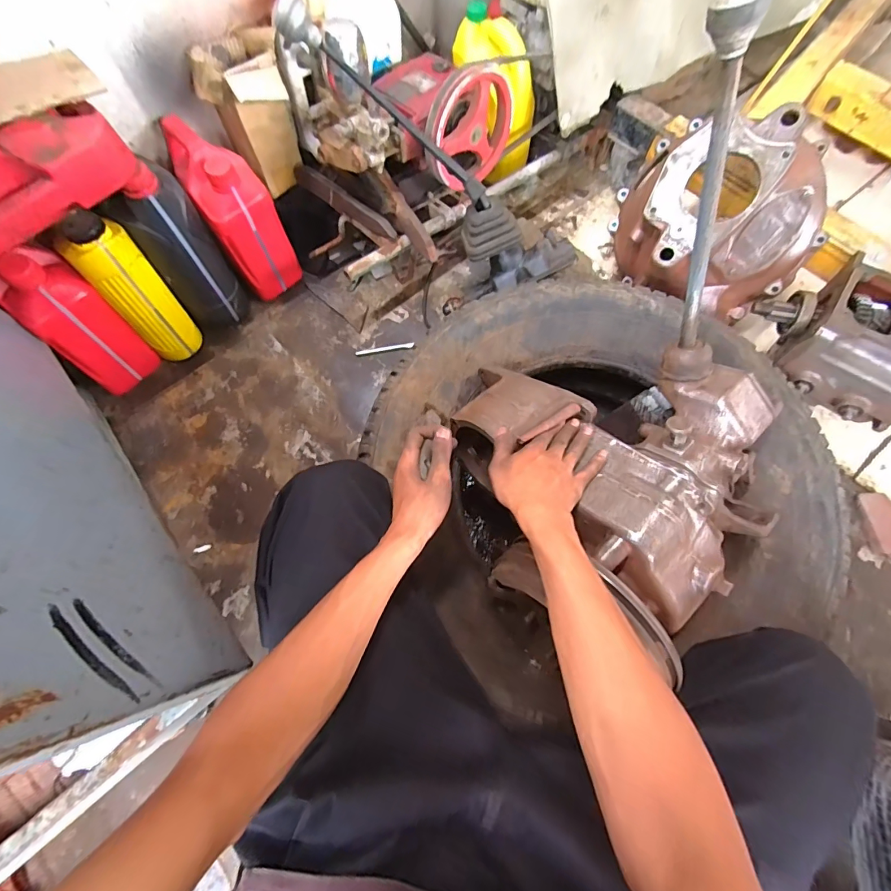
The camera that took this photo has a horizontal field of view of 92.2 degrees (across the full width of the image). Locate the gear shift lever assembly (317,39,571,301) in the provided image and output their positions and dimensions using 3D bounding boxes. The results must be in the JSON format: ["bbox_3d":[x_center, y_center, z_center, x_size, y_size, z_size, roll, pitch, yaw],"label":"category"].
[{"bbox_3d":[0.011,-0.464,0.739,0.500,0.103,0.113,38,72,-20],"label":"gear shift lever assembly"}]

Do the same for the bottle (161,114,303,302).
[{"bbox_3d":[-0.395,-0.442,0.830,0.118,0.285,0.172,-30,73,-10],"label":"bottle"}]

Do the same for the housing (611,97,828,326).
[{"bbox_3d":[0.515,-0.430,0.826,0.314,0.346,0.254,-1,41,-9],"label":"housing"}]

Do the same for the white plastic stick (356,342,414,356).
[{"bbox_3d":[-0.125,-0.201,0.889,0.119,0.004,0.012,-10,71,-3],"label":"white plastic stick"}]

